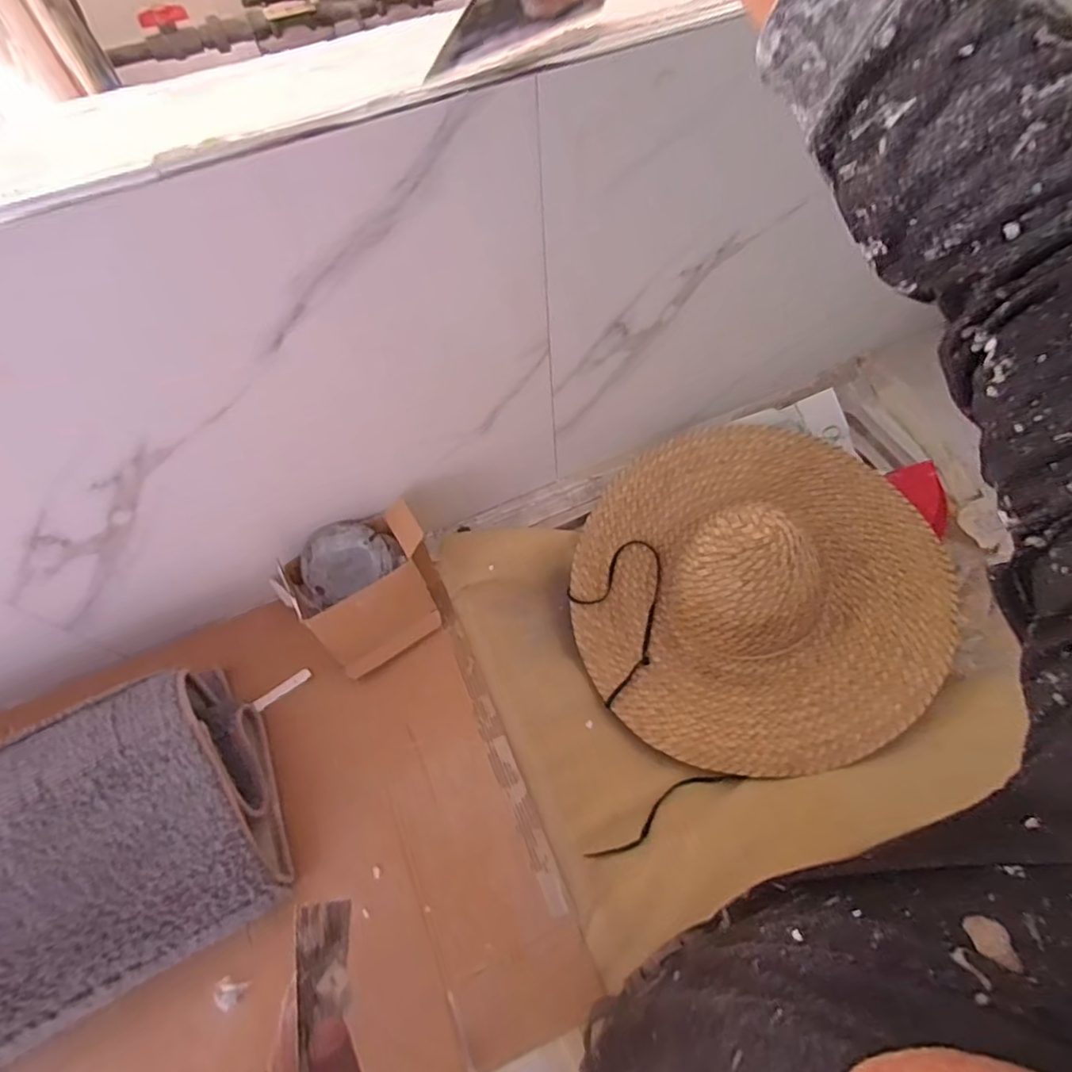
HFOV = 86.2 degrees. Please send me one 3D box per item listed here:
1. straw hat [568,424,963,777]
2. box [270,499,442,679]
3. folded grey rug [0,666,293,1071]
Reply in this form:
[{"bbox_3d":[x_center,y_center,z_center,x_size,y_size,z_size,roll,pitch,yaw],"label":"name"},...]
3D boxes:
[{"bbox_3d":[0.257,0.034,0.681,0.421,0.196,0.437,10,62,9],"label":"straw hat"},{"bbox_3d":[-0.200,0.062,0.693,0.167,0.103,0.159,-36,64,-15],"label":"box"},{"bbox_3d":[-0.578,0.358,0.524,0.633,0.099,0.309,-24,62,-9],"label":"folded grey rug"}]

